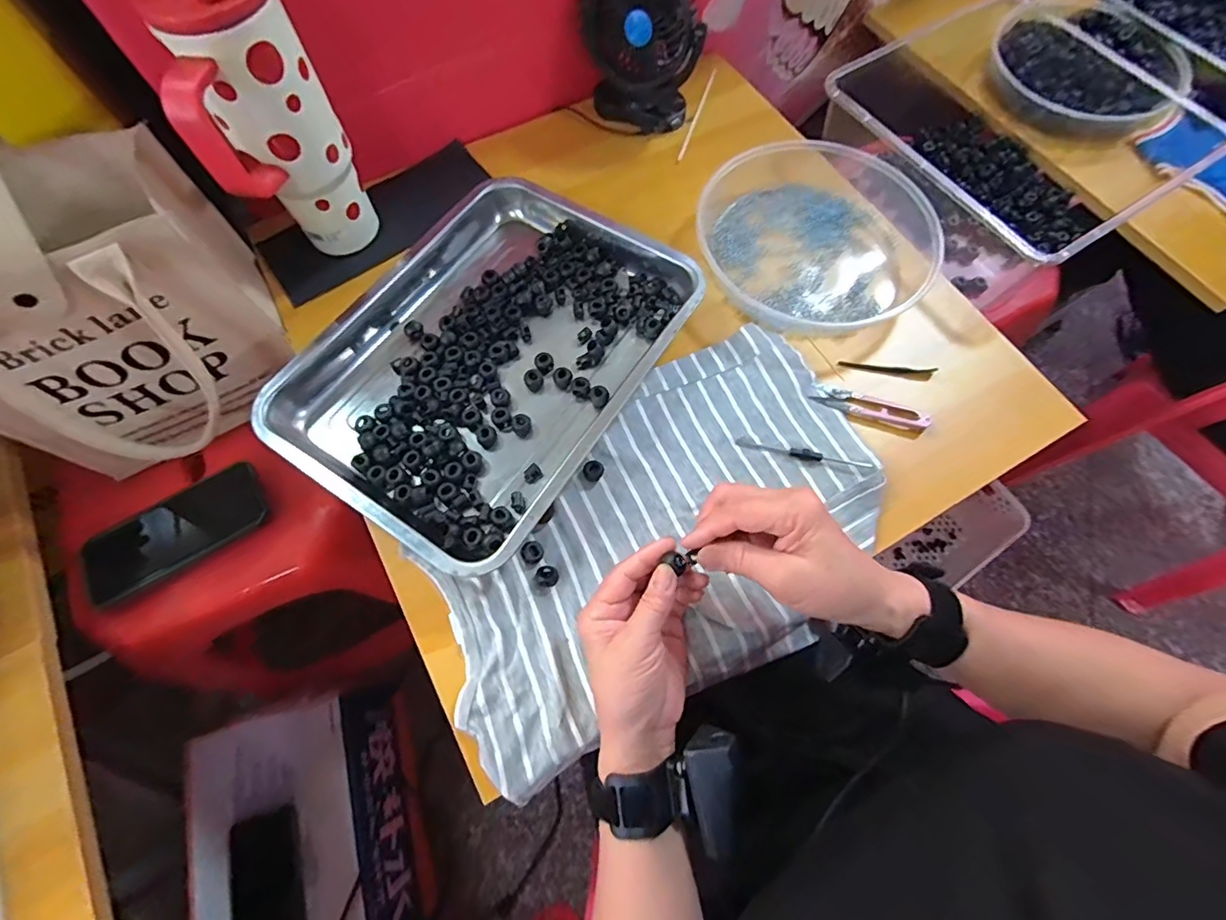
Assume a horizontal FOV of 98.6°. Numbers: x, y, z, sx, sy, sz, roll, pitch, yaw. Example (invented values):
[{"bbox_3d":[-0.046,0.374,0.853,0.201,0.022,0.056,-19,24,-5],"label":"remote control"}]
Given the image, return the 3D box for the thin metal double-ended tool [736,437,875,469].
[{"bbox_3d":[0.165,-0.005,0.454,0.114,0.008,0.011,12,69,4],"label":"thin metal double-ended tool"}]

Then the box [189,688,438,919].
[{"bbox_3d":[-0.396,0.504,0.703,0.215,0.167,0.324,-18,70,-7],"label":"box"}]

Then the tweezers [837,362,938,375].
[{"bbox_3d":[0.254,-0.086,0.489,0.088,0.004,0.010,3,69,1],"label":"tweezers"}]

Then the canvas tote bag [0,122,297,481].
[{"bbox_3d":[-0.423,-0.122,0.425,0.235,0.206,0.202,-34,73,-13],"label":"canvas tote bag"}]

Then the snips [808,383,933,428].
[{"bbox_3d":[0.230,-0.049,0.470,0.101,0.010,0.024,20,70,7],"label":"snips"}]

